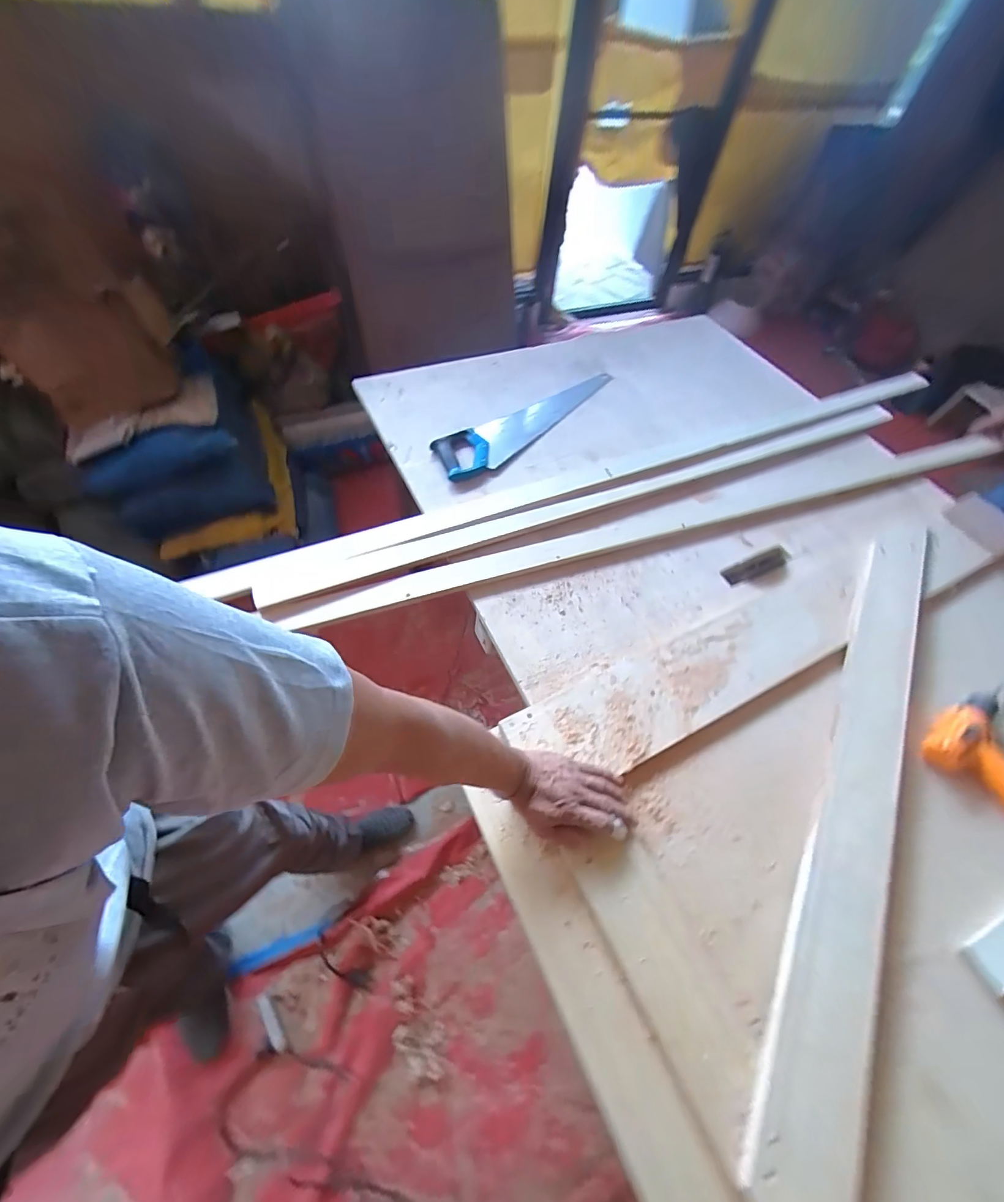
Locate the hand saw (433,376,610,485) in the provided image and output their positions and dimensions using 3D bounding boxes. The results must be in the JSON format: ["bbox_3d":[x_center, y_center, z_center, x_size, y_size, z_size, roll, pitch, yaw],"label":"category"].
[{"bbox_3d":[0.083,-0.468,1.151,0.615,0.042,0.133,-38,68,-24],"label":"hand saw"}]

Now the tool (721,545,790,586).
[{"bbox_3d":[0.538,-0.073,0.942,0.168,0.016,0.047,-19,61,-15],"label":"tool"}]

